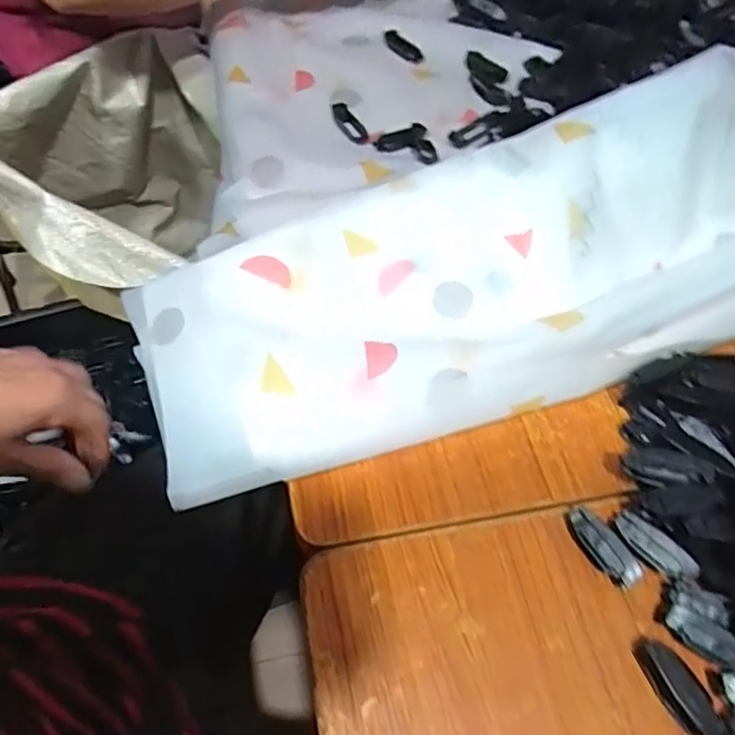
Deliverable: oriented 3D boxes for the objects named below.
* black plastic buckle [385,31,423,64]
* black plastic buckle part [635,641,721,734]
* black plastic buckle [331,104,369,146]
[{"bbox_3d":[0.039,-0.347,0.641,0.014,0.012,0.060,-29,63,-18],"label":"black plastic buckle"},{"bbox_3d":[0.163,0.166,0.307,0.016,0.013,0.048,-19,60,-14],"label":"black plastic buckle part"},{"bbox_3d":[-0.016,-0.232,0.565,0.024,0.010,0.058,-23,61,-17],"label":"black plastic buckle"}]

